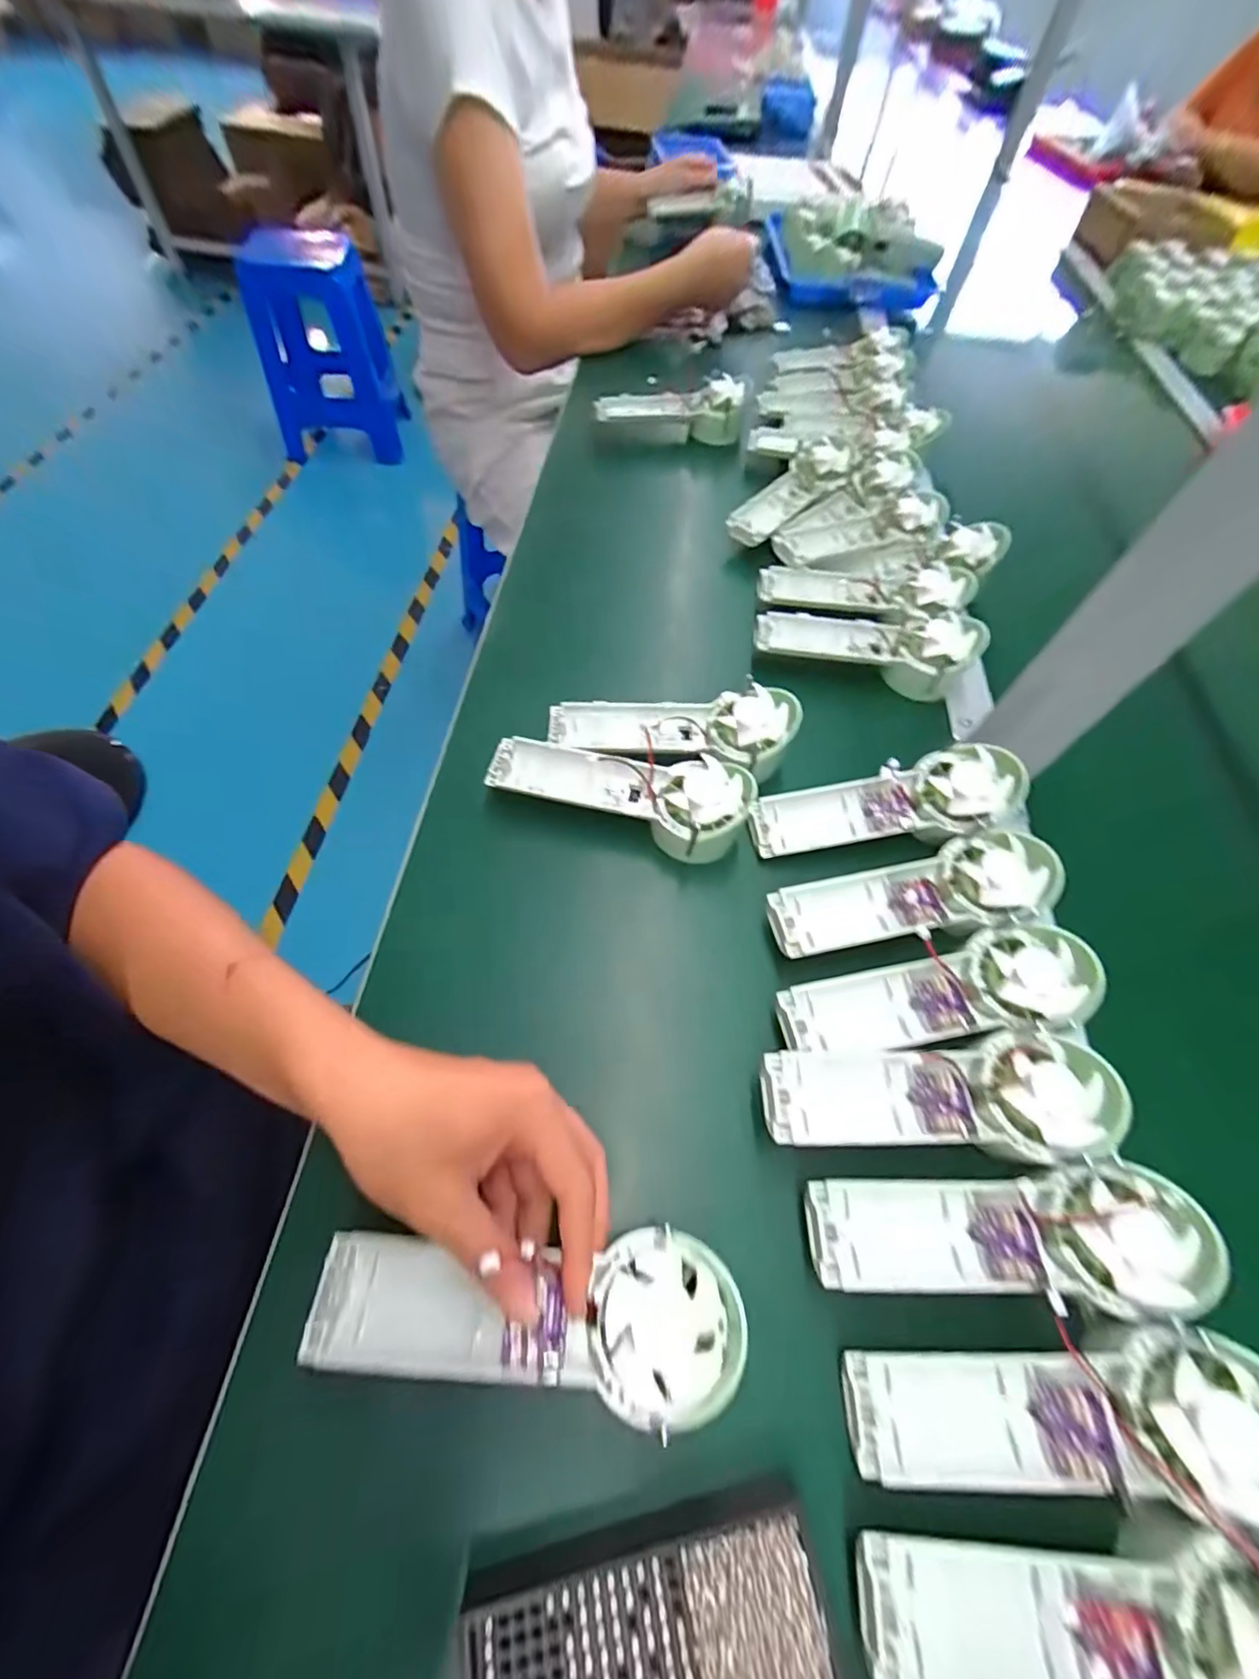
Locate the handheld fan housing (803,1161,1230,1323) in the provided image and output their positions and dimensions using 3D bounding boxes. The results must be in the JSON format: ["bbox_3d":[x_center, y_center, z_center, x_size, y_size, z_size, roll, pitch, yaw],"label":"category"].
[{"bbox_3d":[0.175,0.185,0.275,0.173,0.039,0.056,4,60,-2],"label":"handheld fan housing"}]

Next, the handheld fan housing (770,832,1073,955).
[{"bbox_3d":[0.175,0.034,0.362,0.173,0.034,0.060,-8,61,-9],"label":"handheld fan housing"}]

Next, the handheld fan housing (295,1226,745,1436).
[{"bbox_3d":[-0.043,0.202,0.247,0.176,0.022,0.061,2,60,1],"label":"handheld fan housing"}]

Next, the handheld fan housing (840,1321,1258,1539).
[{"bbox_3d":[0.184,0.245,0.247,0.174,0.026,0.057,-6,60,7],"label":"handheld fan housing"}]

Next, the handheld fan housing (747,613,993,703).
[{"bbox_3d":[0.194,-0.162,0.485,0.175,0.047,0.054,8,60,0],"label":"handheld fan housing"}]

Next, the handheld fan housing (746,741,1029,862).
[{"bbox_3d":[0.175,-0.023,0.404,0.177,0.028,0.062,-11,60,8],"label":"handheld fan housing"}]

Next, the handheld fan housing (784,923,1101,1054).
[{"bbox_3d":[0.174,0.090,0.334,0.176,0.042,0.061,-9,61,-10],"label":"handheld fan housing"}]

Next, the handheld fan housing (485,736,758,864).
[{"bbox_3d":[-0.005,-0.037,0.397,0.175,0.036,0.062,18,60,6],"label":"handheld fan housing"}]

